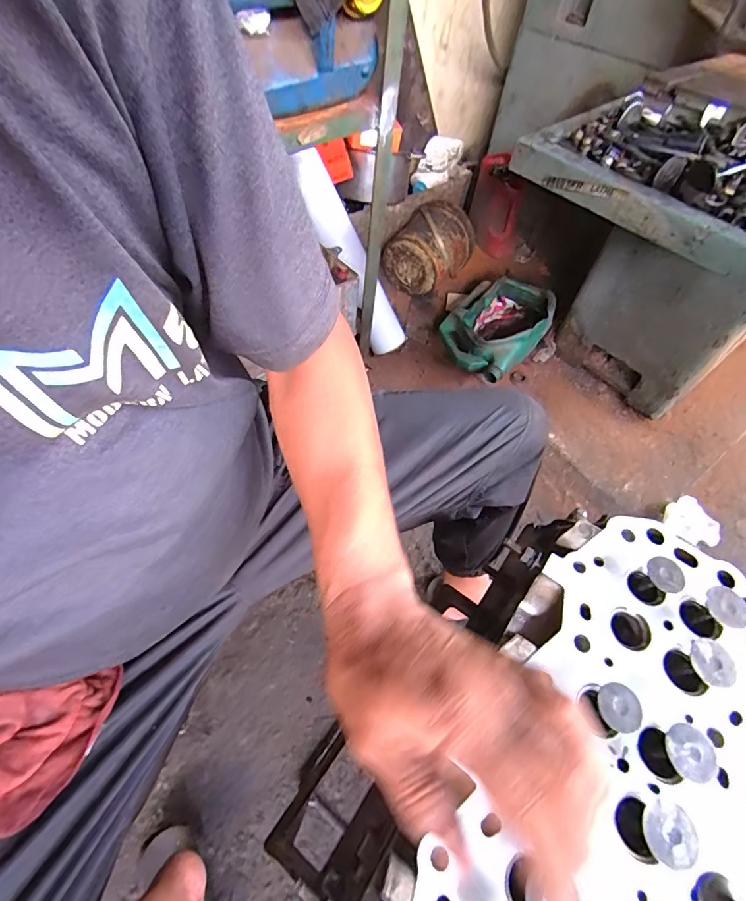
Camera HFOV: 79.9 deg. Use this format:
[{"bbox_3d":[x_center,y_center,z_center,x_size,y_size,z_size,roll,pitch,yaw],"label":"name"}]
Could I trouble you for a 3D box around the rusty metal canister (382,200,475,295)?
[{"bbox_3d":[0.160,-0.575,1.269,0.191,0.177,0.193,32,58,17],"label":"rusty metal canister"}]

